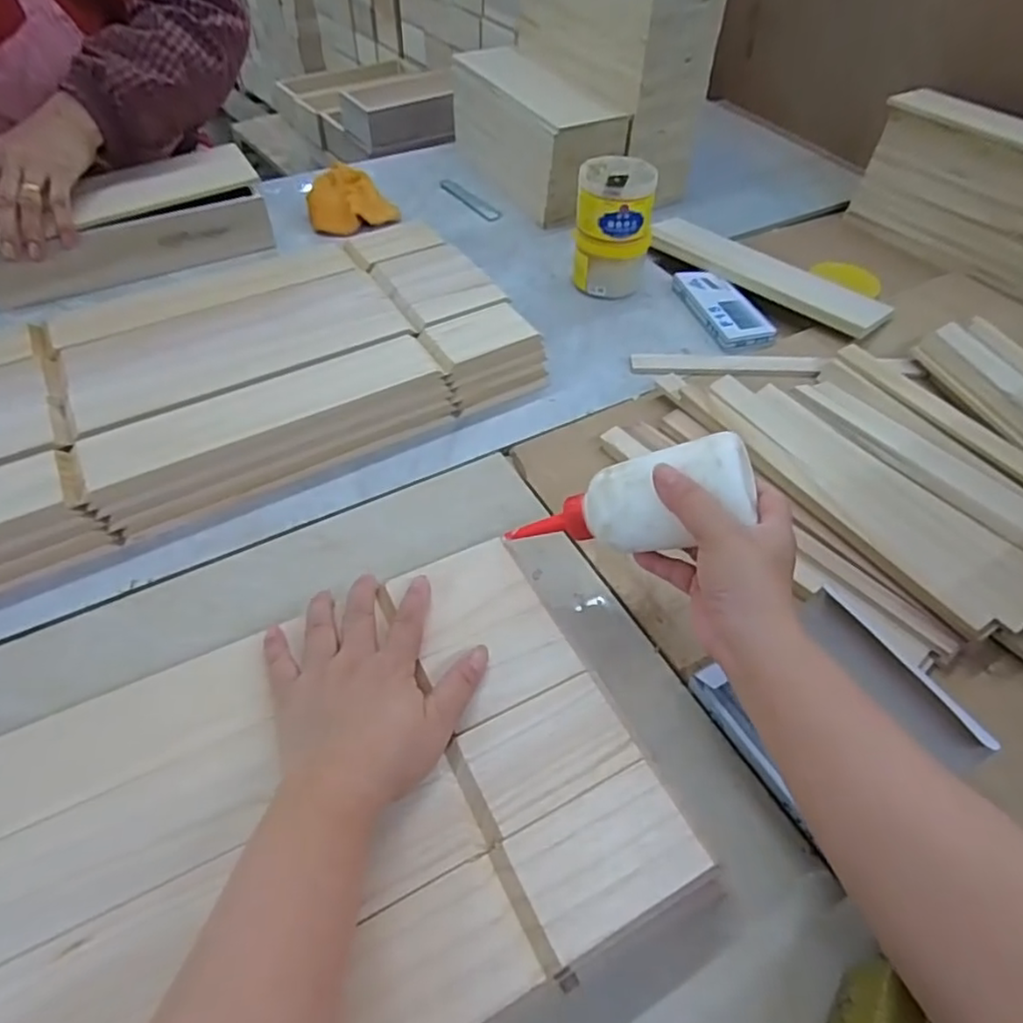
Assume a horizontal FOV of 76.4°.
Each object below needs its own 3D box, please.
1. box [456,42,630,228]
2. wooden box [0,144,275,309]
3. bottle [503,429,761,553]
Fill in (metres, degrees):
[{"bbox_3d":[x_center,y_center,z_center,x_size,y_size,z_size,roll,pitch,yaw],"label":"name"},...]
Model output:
[{"bbox_3d":[0.021,-0.500,0.853,0.105,0.121,0.314,-21,54,-18],"label":"box"},{"bbox_3d":[-0.409,-0.299,0.687,0.289,0.077,0.088,-28,56,-23],"label":"wooden box"},{"bbox_3d":[0.066,0.001,0.396,0.154,0.040,0.046,-19,41,32],"label":"bottle"}]

